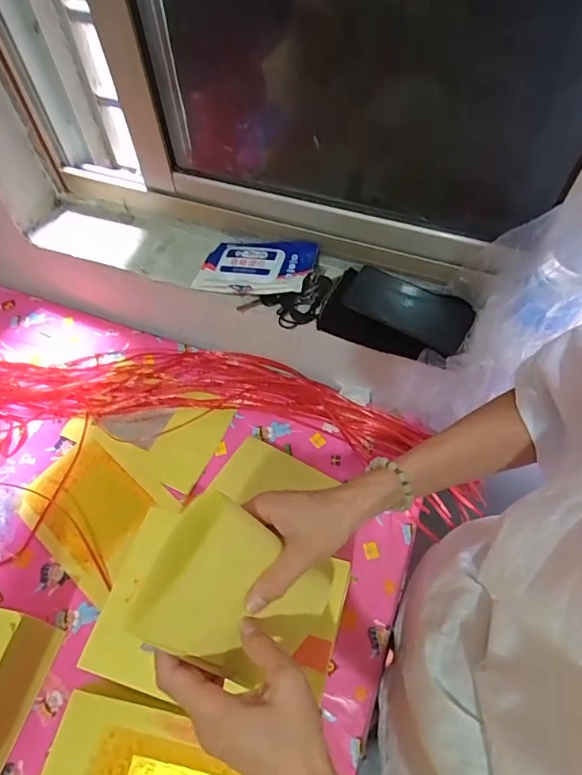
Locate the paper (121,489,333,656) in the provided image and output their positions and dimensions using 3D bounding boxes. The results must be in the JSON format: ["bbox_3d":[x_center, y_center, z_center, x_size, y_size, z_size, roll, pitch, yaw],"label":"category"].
[{"bbox_3d":[-0.035,0.160,0.356,0.010,0.161,0.103,9,63,54],"label":"paper"}]

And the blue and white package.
[{"bbox_3d":[-0.053,-0.174,0.667,0.166,0.046,0.096,12,60,9],"label":"blue and white package"}]

